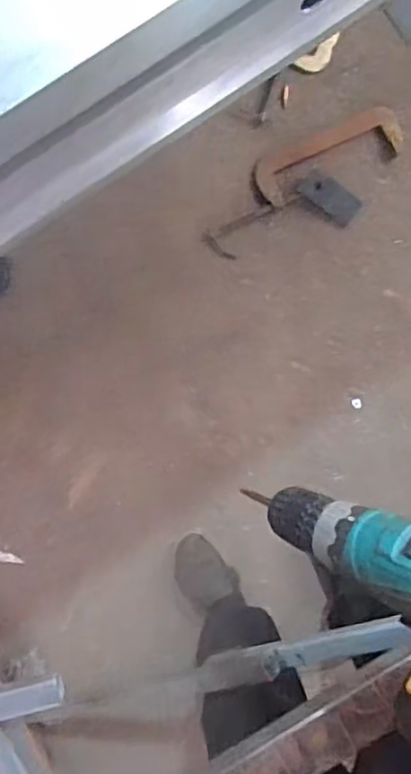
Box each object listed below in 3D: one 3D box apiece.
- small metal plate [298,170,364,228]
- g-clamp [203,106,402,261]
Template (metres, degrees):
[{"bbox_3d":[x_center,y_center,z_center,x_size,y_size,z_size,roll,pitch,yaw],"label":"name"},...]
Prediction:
[{"bbox_3d":[0.261,-0.398,1.321,0.131,0.007,0.066,40,94,6],"label":"small metal plate"},{"bbox_3d":[0.192,-0.441,1.315,0.460,0.028,0.135,-32,90,-2],"label":"g-clamp"}]

